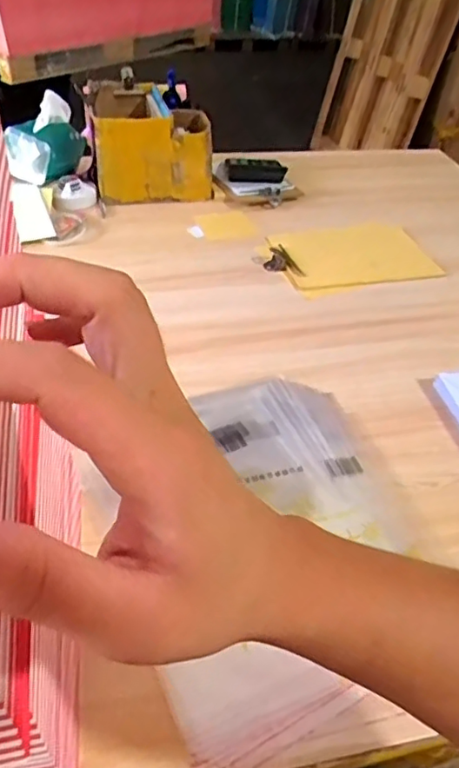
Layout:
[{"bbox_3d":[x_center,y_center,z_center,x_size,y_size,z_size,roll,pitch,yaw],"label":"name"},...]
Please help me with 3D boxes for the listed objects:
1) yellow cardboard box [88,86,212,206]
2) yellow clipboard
[{"bbox_3d":[-0.157,-0.473,1.126,0.206,0.144,0.275,-6,43,-12],"label":"yellow cardboard box"},{"bbox_3d":[0.205,-0.220,0.988,0.280,0.028,0.173,-14,54,-21],"label":"yellow clipboard"}]

